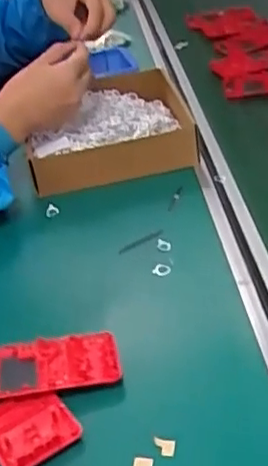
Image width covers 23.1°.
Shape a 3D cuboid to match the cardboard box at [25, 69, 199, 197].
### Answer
[{"bbox_3d":[-0.034,-0.136,0.839,0.207,0.058,0.201,-11,36,-5],"label":"cardboard box"}]

